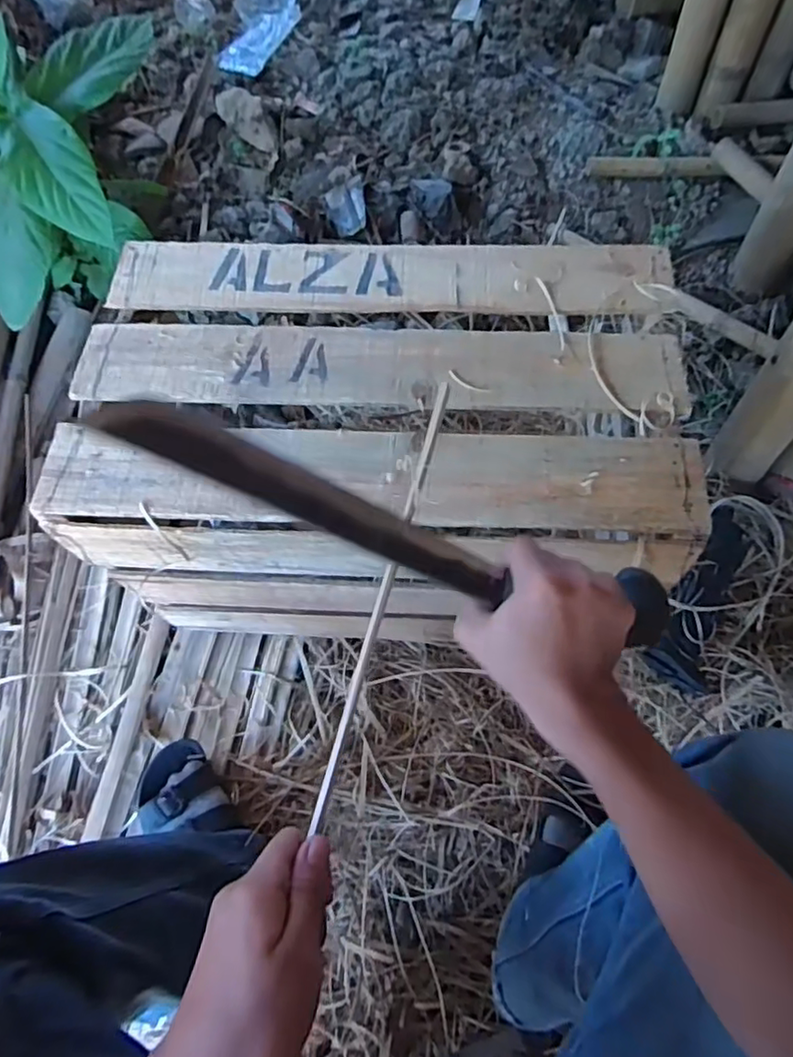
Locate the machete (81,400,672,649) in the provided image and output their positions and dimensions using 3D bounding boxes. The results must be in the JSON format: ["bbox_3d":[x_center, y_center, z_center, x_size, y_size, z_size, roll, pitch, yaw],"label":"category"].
[{"bbox_3d":[0.013,0.002,0.395,0.395,0.021,0.056,21,65,-14],"label":"machete"}]

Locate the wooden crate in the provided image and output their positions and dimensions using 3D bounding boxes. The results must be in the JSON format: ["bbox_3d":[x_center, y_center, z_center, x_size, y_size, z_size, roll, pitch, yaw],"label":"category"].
[{"bbox_3d":[-0.023,-0.091,0.715,0.577,0.320,0.356,3,64,2],"label":"wooden crate"}]

